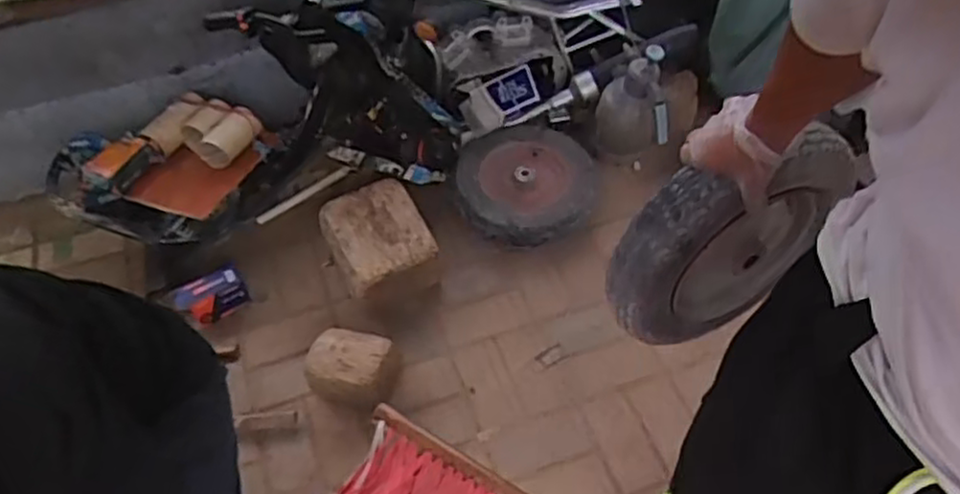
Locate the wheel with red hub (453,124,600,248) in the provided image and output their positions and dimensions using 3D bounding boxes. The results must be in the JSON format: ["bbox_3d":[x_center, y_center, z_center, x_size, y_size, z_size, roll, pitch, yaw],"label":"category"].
[{"bbox_3d":[0.094,-0.133,1.637,0.307,0.109,0.296,0,53,1],"label":"wheel with red hub"}]

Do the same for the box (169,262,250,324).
[{"bbox_3d":[-0.534,0.096,1.462,0.130,0.090,0.025,-29,16,-15],"label":"box"}]

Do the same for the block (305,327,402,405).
[{"bbox_3d":[-0.233,0.217,1.348,0.161,0.096,0.115,0,53,1],"label":"block"}]

